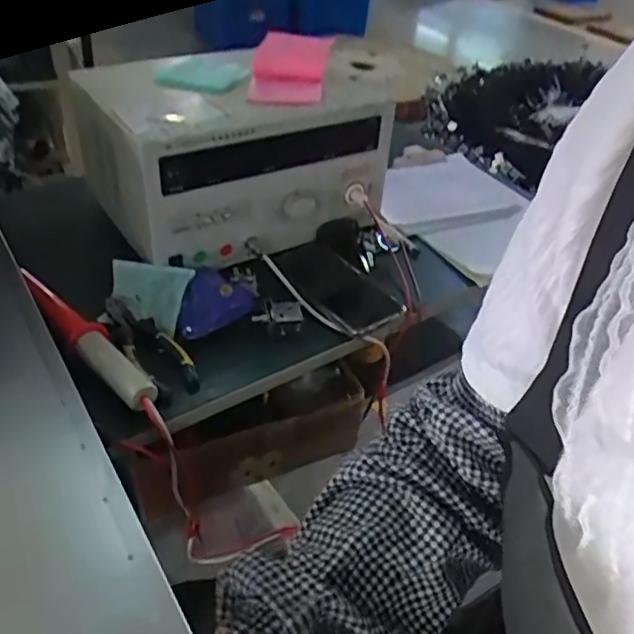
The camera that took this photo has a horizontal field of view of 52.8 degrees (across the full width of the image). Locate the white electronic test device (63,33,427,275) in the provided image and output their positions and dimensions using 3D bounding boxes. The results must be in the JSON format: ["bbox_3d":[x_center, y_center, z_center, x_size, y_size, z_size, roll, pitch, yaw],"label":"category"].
[{"bbox_3d":[-0.097,-0.216,0.798,0.315,0.164,0.239,-19,45,-28],"label":"white electronic test device"}]

